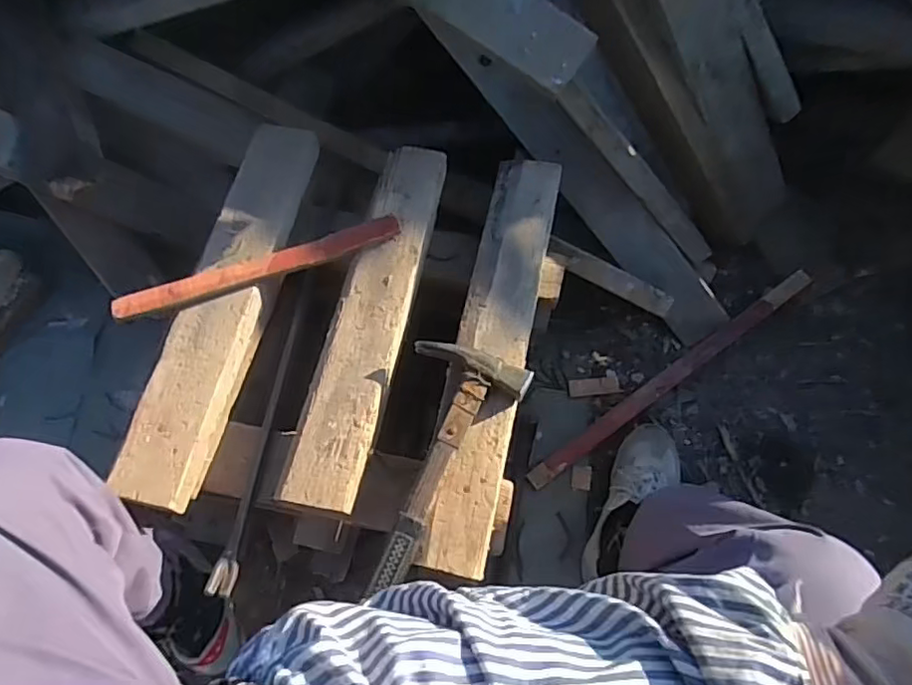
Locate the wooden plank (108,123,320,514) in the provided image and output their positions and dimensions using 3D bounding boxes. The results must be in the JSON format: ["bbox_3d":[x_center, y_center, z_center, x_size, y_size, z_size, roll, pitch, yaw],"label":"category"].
[{"bbox_3d":[-0.296,-0.051,0.769,0.092,0.076,0.521,11,70,6],"label":"wooden plank"}]

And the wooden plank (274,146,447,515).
[{"bbox_3d":[-0.104,-0.036,0.742,0.091,0.032,0.480,11,70,6],"label":"wooden plank"}]

